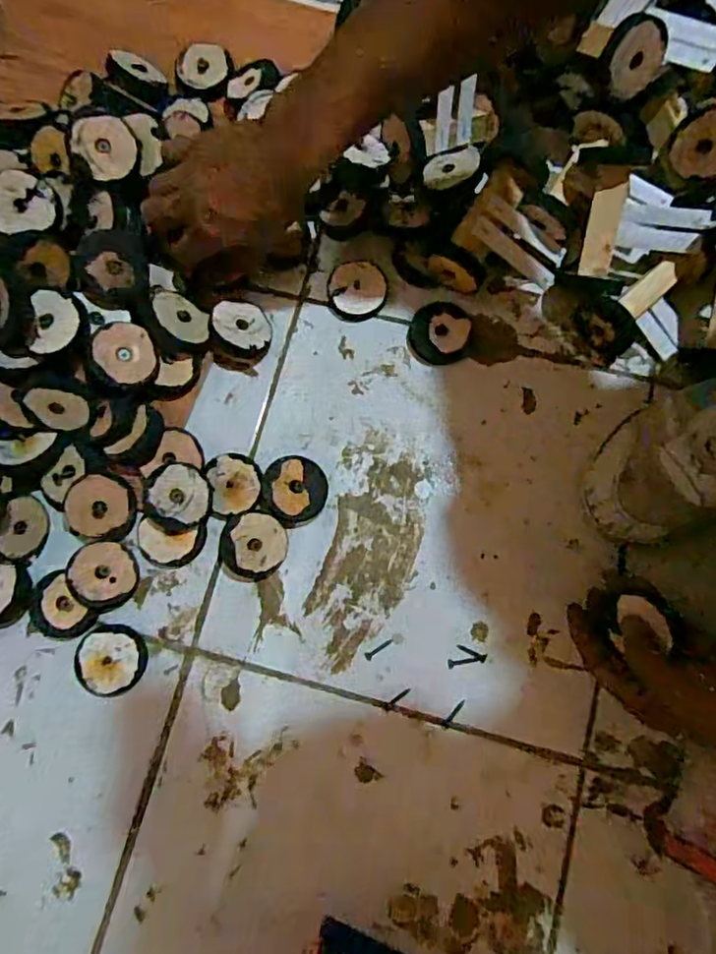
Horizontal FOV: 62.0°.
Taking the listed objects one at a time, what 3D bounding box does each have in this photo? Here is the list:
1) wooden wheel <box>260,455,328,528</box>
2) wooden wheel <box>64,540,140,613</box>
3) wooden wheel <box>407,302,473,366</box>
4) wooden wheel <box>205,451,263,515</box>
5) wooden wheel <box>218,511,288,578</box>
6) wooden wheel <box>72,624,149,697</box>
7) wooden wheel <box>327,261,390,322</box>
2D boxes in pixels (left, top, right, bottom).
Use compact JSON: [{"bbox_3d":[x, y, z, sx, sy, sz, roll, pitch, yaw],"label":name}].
[{"bbox_3d":[-0.051,0.011,0.467,0.051,0.021,0.055,0,79,0],"label":"wooden wheel"},{"bbox_3d":[-0.195,0.075,0.455,0.050,0.017,0.049,9,62,-18],"label":"wooden wheel"},{"bbox_3d":[0.069,-0.120,0.497,0.052,0.009,0.052,0,79,0],"label":"wooden wheel"},{"bbox_3d":[-0.097,0.005,0.471,0.041,0.009,0.050,-11,79,-2],"label":"wooden wheel"},{"bbox_3d":[-0.081,0.052,0.456,0.051,0.022,0.048,0,79,0],"label":"wooden wheel"},{"bbox_3d":[-0.187,0.138,0.450,0.052,0.011,0.050,0,79,0],"label":"wooden wheel"},{"bbox_3d":[0.000,-0.158,0.505,0.050,0.011,0.050,0,79,0],"label":"wooden wheel"}]

